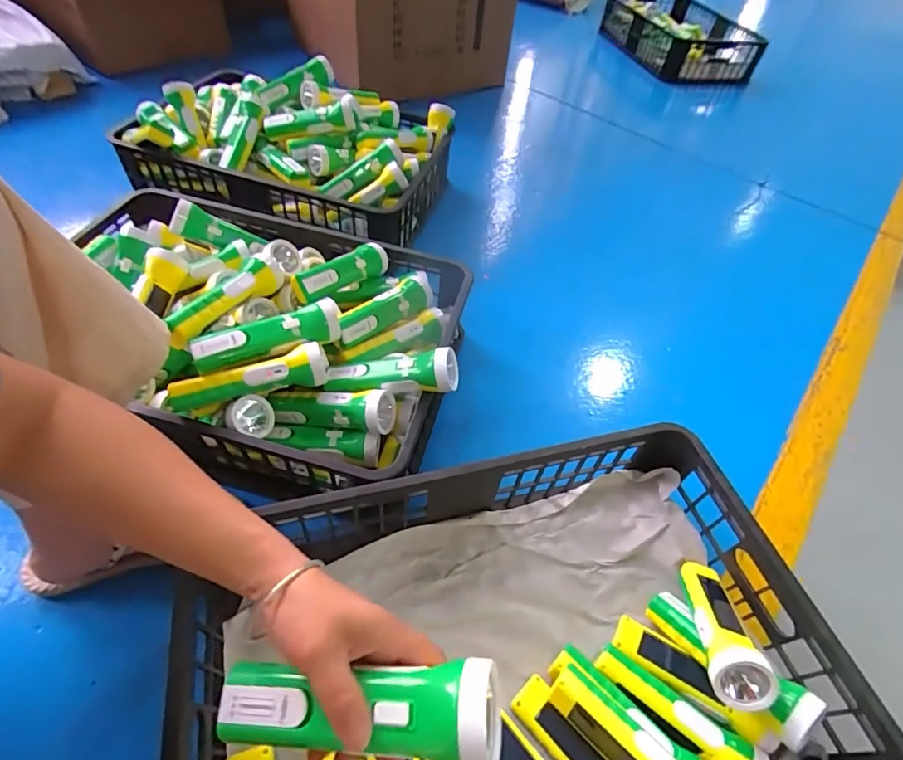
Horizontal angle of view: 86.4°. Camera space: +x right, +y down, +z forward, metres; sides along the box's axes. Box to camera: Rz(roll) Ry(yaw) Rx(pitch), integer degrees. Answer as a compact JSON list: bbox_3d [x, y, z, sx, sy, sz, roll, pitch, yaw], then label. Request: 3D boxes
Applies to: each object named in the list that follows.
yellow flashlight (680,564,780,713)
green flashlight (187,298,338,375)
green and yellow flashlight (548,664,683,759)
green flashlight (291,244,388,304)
[{"bbox_3d":[0.284,0.261,0.502,0.067,0.053,0.170,22,11,12],"label":"yellow flashlight"},{"bbox_3d":[-0.215,-0.052,0.581,0.176,0.044,0.045,-25,58,-23],"label":"green flashlight"},{"bbox_3d":[0.167,0.337,0.437,0.054,0.045,0.171,-35,47,-28],"label":"green and yellow flashlight"},{"bbox_3d":[-0.161,-0.161,0.724,0.044,0.051,0.183,29,39,17],"label":"green flashlight"}]

